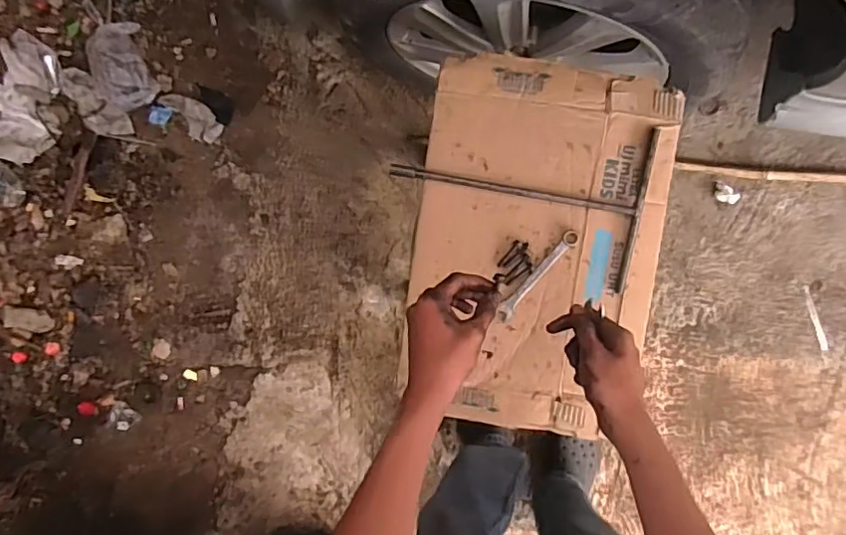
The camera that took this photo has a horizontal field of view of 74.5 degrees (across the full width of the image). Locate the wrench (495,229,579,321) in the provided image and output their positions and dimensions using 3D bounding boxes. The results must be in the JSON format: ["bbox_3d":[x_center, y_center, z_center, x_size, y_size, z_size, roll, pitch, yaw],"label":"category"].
[{"bbox_3d":[0.139,0.010,0.681,0.020,0.006,0.138,40,97,1],"label":"wrench"}]

